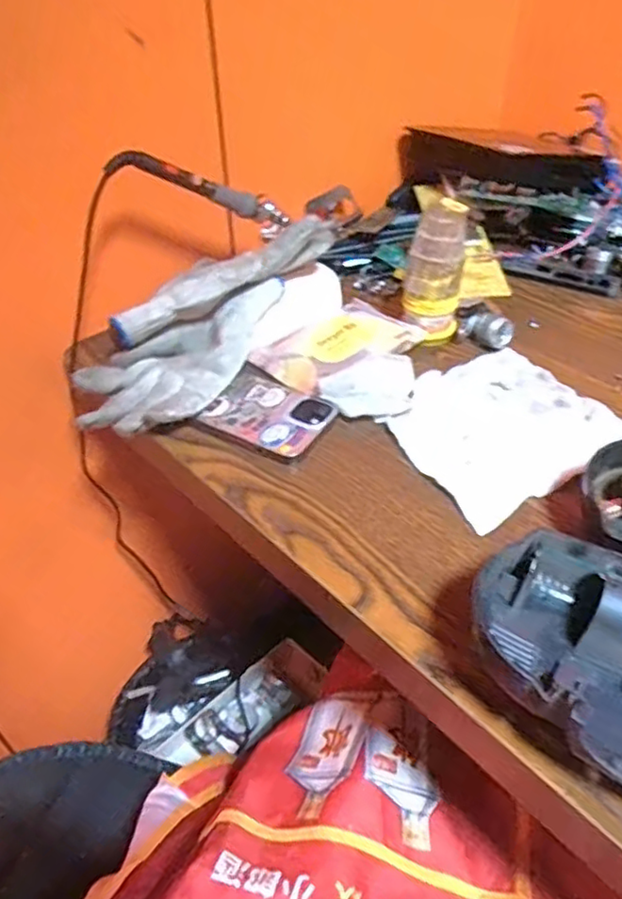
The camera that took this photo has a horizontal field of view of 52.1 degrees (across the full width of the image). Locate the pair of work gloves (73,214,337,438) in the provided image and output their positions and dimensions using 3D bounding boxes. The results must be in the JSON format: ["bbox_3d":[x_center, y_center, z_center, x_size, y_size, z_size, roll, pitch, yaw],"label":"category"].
[{"bbox_3d":[-0.086,-0.107,0.523,0.257,0.066,0.107,-43,53,-6],"label":"pair of work gloves"}]

